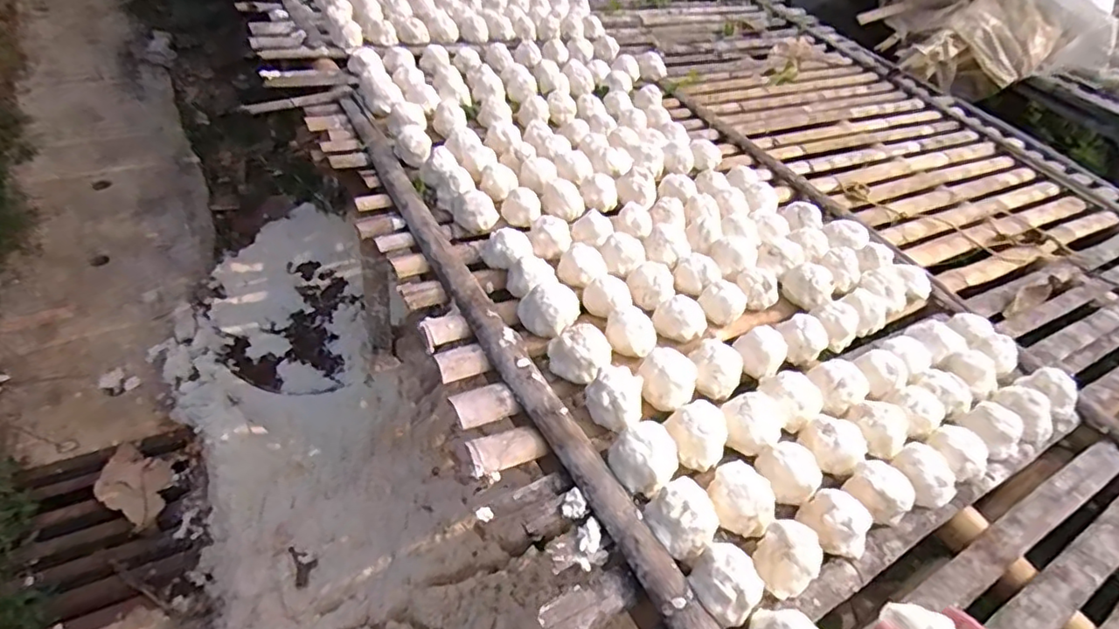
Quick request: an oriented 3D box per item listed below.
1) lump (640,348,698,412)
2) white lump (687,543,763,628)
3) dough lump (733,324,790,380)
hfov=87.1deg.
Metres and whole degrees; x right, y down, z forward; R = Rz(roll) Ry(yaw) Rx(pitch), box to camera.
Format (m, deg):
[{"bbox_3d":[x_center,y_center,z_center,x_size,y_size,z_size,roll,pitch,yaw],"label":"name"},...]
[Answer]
[{"bbox_3d":[0.144,0.087,0.783,0.078,0.048,0.086,20,46,10],"label":"lump"},{"bbox_3d":[0.167,0.270,0.591,0.065,0.043,0.066,5,46,-5],"label":"white lump"},{"bbox_3d":[0.295,0.051,0.863,0.071,0.047,0.092,29,49,18],"label":"dough lump"}]

